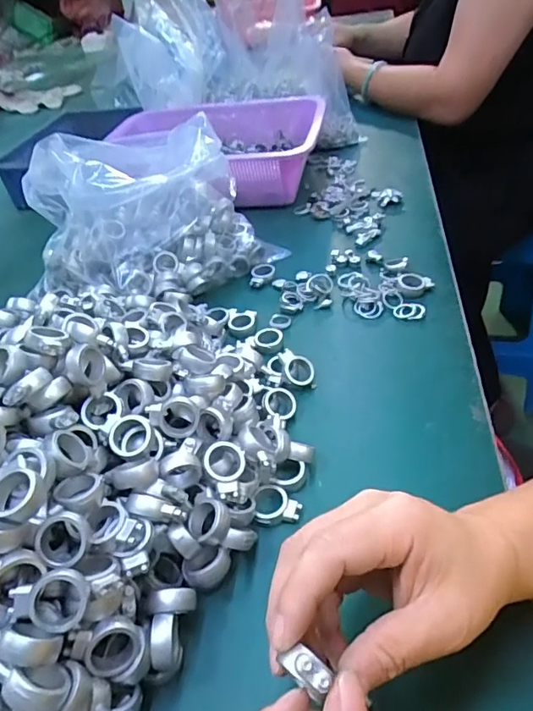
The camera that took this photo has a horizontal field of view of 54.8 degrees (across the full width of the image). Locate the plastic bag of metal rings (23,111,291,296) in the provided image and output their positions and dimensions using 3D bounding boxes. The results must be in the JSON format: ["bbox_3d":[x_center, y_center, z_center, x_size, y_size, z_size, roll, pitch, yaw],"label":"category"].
[{"bbox_3d":[-0.124,-0.155,0.536,0.227,0.149,0.157,-31,46,-25],"label":"plastic bag of metal rings"}]

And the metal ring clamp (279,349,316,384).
[{"bbox_3d":[0.025,0.011,0.428,0.030,0.009,0.029,8,70,-10],"label":"metal ring clamp"}]

